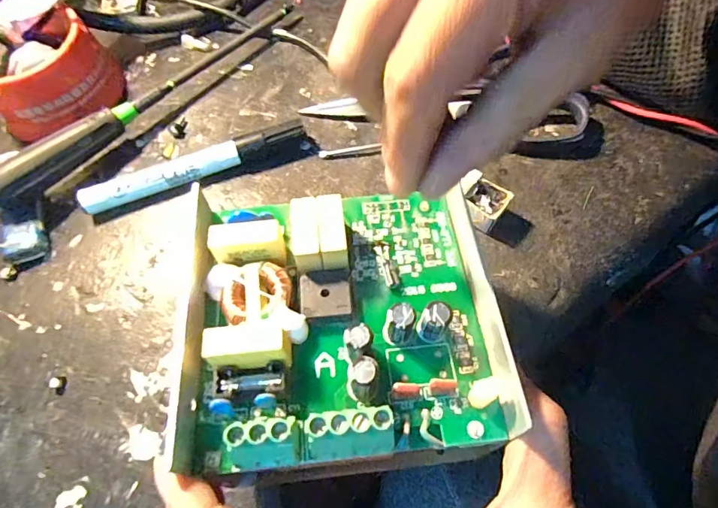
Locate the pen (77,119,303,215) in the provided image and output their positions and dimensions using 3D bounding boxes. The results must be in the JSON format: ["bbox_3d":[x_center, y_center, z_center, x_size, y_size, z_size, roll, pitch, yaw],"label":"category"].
[{"bbox_3d":[-0.101,-0.052,0.275,0.135,0.017,0.014,-20,65,-7],"label":"pen"}]

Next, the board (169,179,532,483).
[{"bbox_3d":[-0.006,0.019,0.162,0.118,0.031,0.106,-6,64,0],"label":"board"}]

